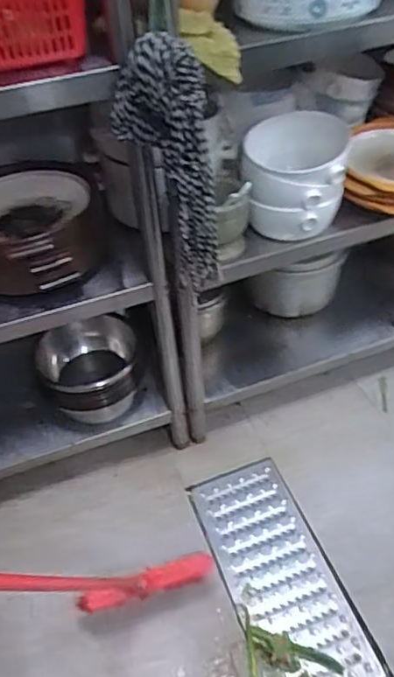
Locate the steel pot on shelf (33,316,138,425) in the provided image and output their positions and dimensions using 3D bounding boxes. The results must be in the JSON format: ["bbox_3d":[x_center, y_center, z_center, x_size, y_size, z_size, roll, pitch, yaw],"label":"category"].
[{"bbox_3d":[-0.269,0.093,1.427,0.249,0.219,0.200,-6,44,-1],"label":"steel pot on shelf"}]

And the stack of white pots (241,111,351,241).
[{"bbox_3d":[0.214,-0.353,1.237,0.214,0.173,0.255,0,44,5],"label":"stack of white pots"}]

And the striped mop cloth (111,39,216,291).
[{"bbox_3d":[-0.051,-0.259,0.953,0.154,0.437,0.070,1,45,6],"label":"striped mop cloth"}]

